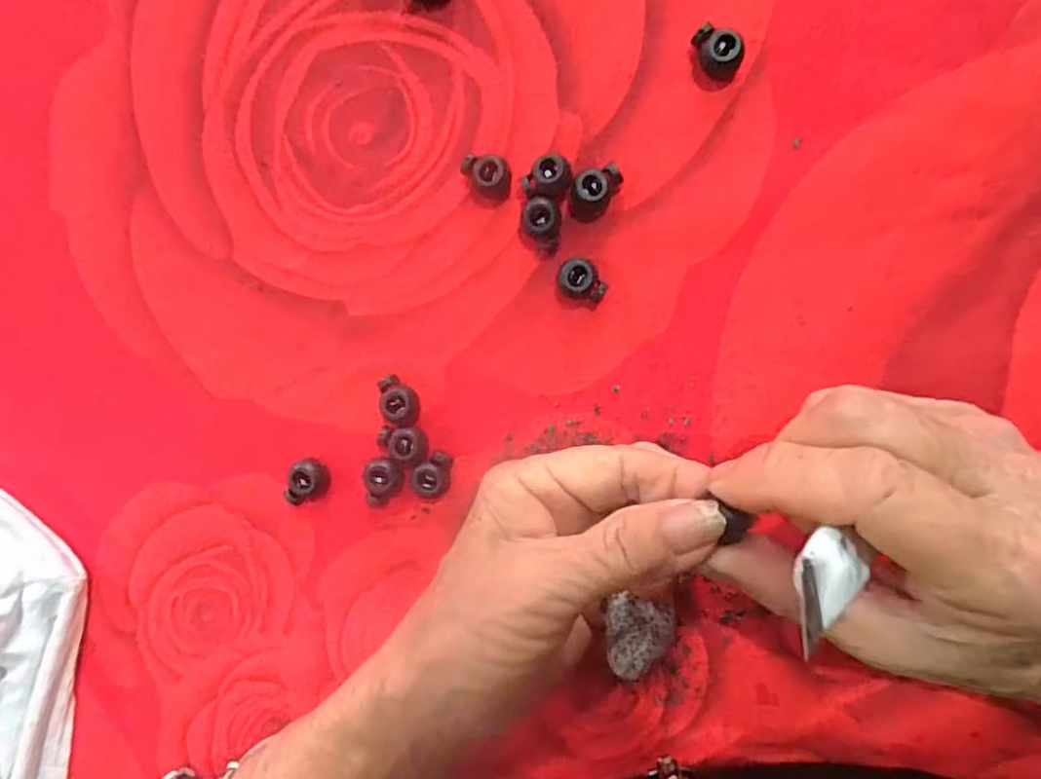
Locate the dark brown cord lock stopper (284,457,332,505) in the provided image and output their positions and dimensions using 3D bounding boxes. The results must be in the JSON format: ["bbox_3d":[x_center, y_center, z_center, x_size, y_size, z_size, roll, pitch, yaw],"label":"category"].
[{"bbox_3d":[-0.087,0.038,0.245,0.013,0.012,0.019,13,94,5],"label":"dark brown cord lock stopper"}]

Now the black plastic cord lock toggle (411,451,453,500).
[{"bbox_3d":[-0.034,0.035,0.241,0.018,0.010,0.015,-44,88,6],"label":"black plastic cord lock toggle"}]

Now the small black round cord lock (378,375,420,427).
[{"bbox_3d":[-0.049,0.005,0.241,0.013,0.010,0.021,-12,91,6],"label":"small black round cord lock"}]

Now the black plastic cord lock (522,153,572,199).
[{"bbox_3d":[0.010,-0.081,0.230,0.017,0.011,0.015,7,93,5],"label":"black plastic cord lock"}]

